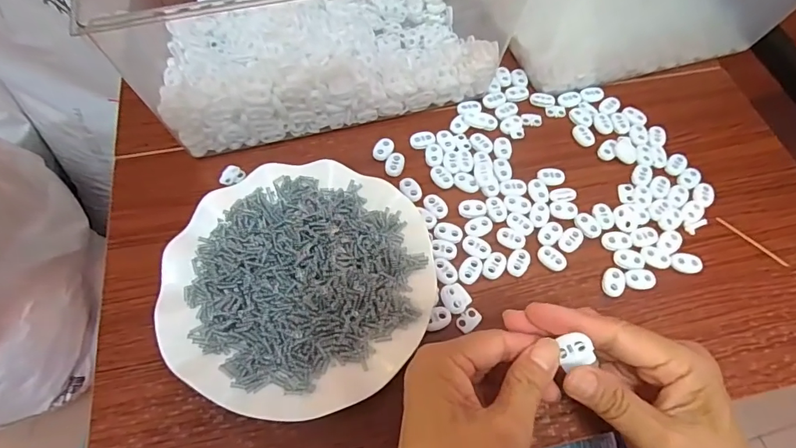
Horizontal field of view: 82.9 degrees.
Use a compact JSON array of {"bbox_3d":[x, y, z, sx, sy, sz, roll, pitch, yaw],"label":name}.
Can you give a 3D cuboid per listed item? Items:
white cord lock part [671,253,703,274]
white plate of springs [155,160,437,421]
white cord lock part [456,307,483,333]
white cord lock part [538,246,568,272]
[{"bbox_3d":[0.223,0.030,0.349,0.023,0.007,0.016,6,63,1],"label":"white cord lock part"},{"bbox_3d":[-0.067,0.037,0.324,0.182,0.024,0.180,1,63,-2],"label":"white plate of springs"},{"bbox_3d":[0.051,0.070,0.326,0.019,0.004,0.012,-38,70,-19],"label":"white cord lock part"},{"bbox_3d":[0.119,0.026,0.347,0.023,0.004,0.015,36,67,15],"label":"white cord lock part"}]

